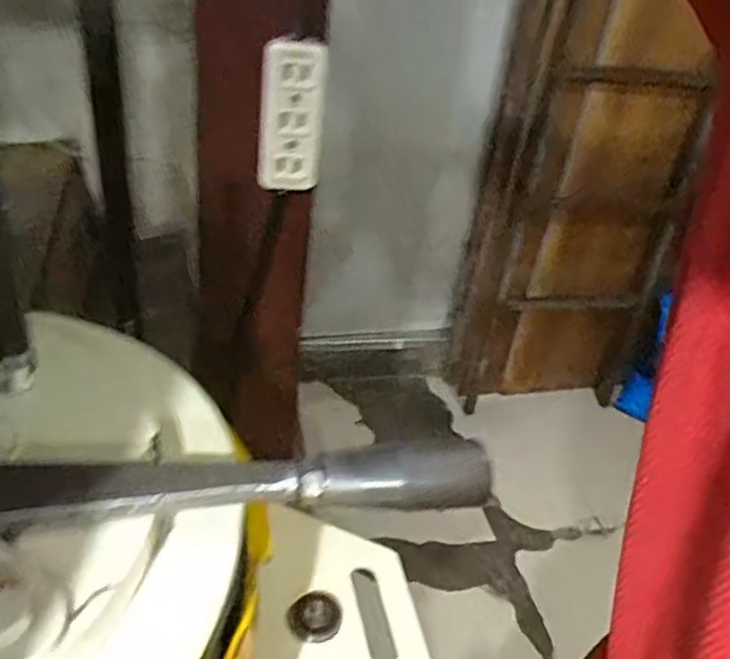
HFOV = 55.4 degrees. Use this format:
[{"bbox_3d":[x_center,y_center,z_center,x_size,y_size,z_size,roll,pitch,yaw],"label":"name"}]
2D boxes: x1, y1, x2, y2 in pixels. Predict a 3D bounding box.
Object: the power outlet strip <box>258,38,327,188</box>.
[{"bbox_3d":[-0.056,-0.161,0.525,0.049,0.108,0.024,-7,35,-19],"label":"power outlet strip"}]

